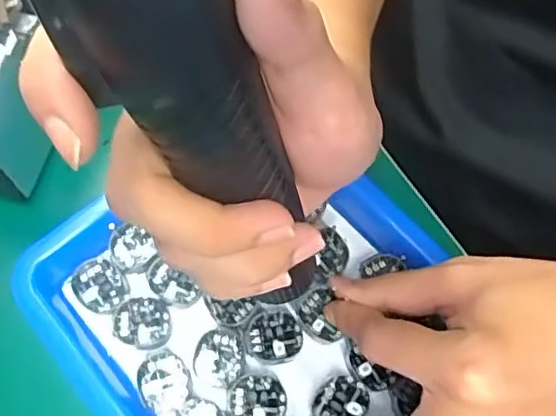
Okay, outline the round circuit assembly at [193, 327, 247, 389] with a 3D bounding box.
[{"bbox_3d":[-0.028,0.073,0.284,0.024,0.004,0.029,7,69,4],"label":"round circuit assembly"}]

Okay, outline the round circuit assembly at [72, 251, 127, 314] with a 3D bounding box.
[{"bbox_3d":[-0.091,0.039,0.295,0.025,0.004,0.029,-33,72,-11],"label":"round circuit assembly"}]

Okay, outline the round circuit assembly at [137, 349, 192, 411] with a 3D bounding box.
[{"bbox_3d":[-0.055,0.082,0.277,0.023,0.004,0.028,-20,70,-6],"label":"round circuit assembly"}]

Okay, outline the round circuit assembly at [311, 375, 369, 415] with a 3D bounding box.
[{"bbox_3d":[0.029,0.092,0.271,0.023,0.009,0.027,27,72,11],"label":"round circuit assembly"}]

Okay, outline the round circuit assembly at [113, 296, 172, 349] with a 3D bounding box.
[{"bbox_3d":[-0.068,0.057,0.289,0.027,0.004,0.025,-1,69,1],"label":"round circuit assembly"}]

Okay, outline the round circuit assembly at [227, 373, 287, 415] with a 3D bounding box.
[{"bbox_3d":[-0.010,0.091,0.275,0.027,0.004,0.025,-1,69,1],"label":"round circuit assembly"}]

